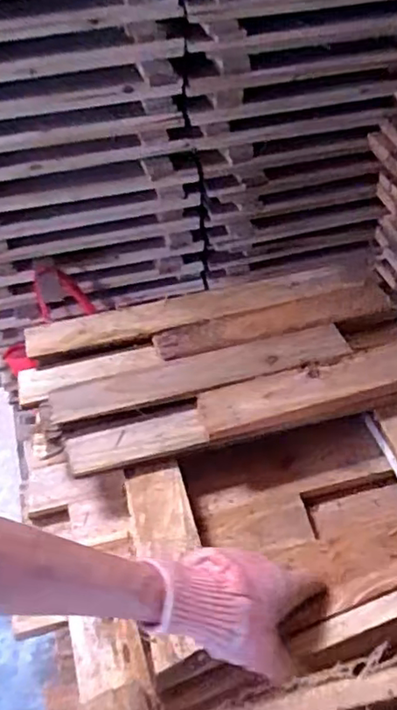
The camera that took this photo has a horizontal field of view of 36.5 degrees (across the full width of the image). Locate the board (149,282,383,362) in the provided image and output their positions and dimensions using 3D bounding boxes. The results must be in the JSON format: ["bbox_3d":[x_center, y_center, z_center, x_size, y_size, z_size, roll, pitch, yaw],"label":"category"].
[{"bbox_3d":[0.105,-0.044,0.805,0.320,0.021,0.062,-14,45,-10],"label":"board"}]

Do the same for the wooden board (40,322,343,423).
[{"bbox_3d":[0.005,0.020,0.746,0.369,0.014,0.067,-13,45,-9],"label":"wooden board"}]

